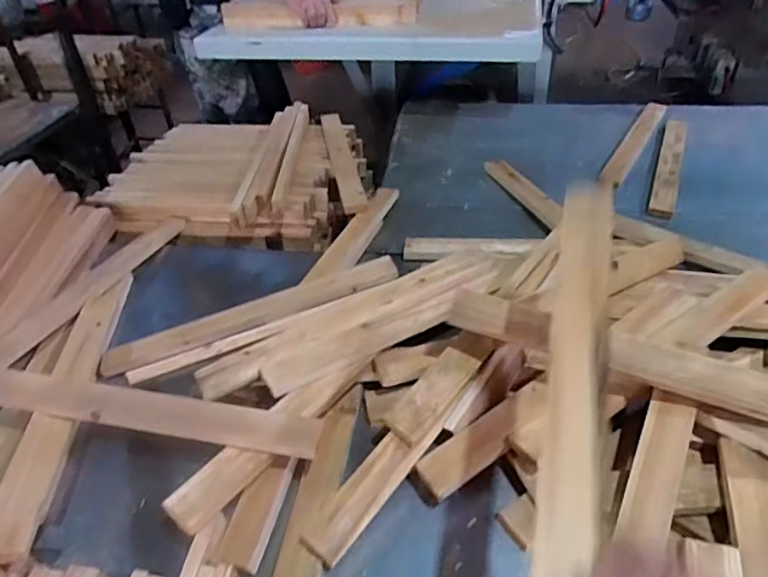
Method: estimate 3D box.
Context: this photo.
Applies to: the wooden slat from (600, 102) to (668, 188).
[{"bbox_3d":[0.684,-0.407,1.484,0.057,0.013,0.568,20,44,27],"label":"wooden slat"}]

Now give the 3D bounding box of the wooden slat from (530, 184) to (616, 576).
[{"bbox_3d":[0.168,0.076,0.473,0.049,0.017,0.515,8,51,14],"label":"wooden slat"}]

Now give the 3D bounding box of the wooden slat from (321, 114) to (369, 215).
[{"bbox_3d":[-0.103,-0.322,1.320,0.053,0.019,0.488,-9,39,-7],"label":"wooden slat"}]

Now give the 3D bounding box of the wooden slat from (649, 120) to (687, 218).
[{"bbox_3d":[0.696,-0.307,1.331,0.052,0.026,0.493,15,42,22],"label":"wooden slat"}]

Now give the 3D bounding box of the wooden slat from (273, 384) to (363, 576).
[{"bbox_3d":[-0.082,0.260,0.695,0.051,0.029,0.320,3,39,8],"label":"wooden slat"}]

